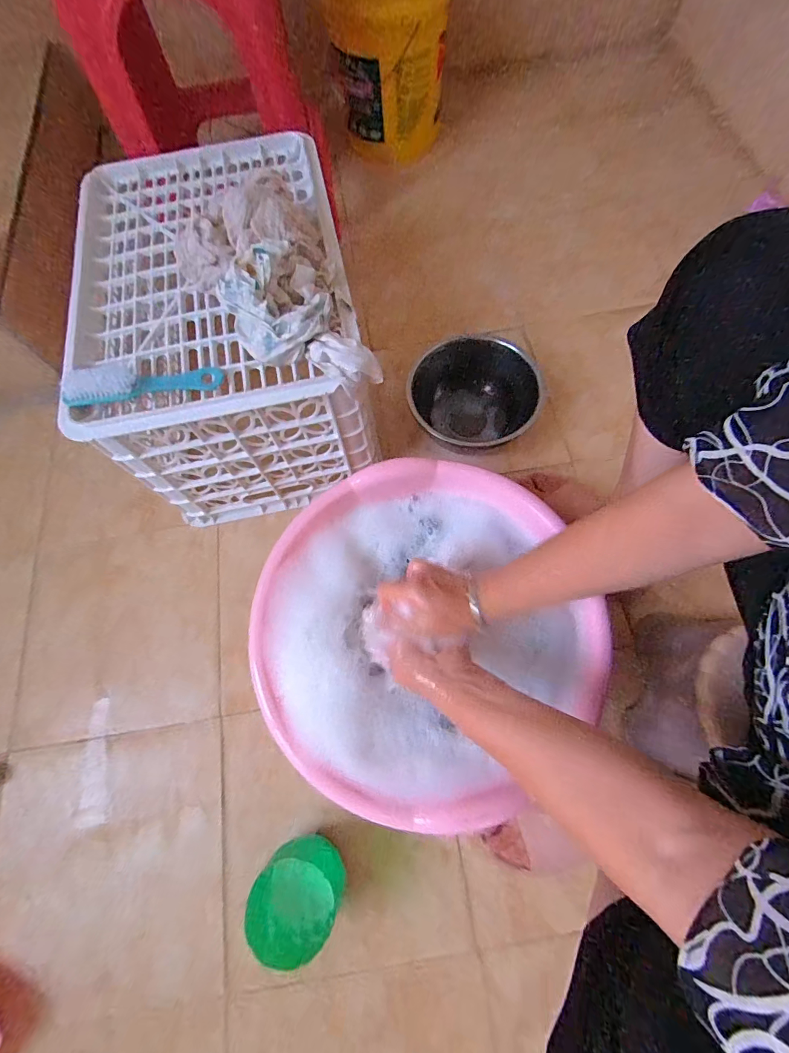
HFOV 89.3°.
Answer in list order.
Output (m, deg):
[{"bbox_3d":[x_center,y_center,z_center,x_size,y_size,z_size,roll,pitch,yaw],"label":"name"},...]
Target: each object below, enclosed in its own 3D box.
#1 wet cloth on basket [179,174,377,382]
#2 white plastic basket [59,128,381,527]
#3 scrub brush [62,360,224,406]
[{"bbox_3d":[-0.142,-0.272,0.440,0.167,0.067,0.283,-20,72,-5],"label":"wet cloth on basket"},{"bbox_3d":[-0.234,-0.303,0.604,0.332,0.277,0.485,-14,71,-3],"label":"white plastic basket"},{"bbox_3d":[-0.272,-0.162,0.433,0.160,0.024,0.045,-11,71,-2],"label":"scrub brush"}]

